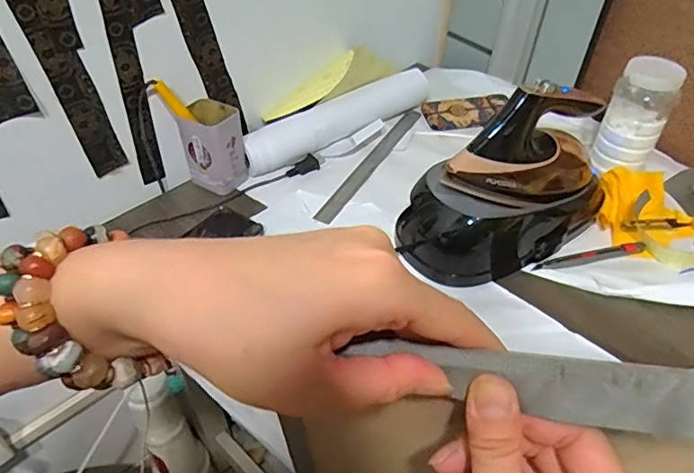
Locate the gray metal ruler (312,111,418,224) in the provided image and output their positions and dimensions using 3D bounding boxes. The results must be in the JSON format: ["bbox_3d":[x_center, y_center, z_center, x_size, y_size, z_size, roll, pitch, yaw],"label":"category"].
[{"bbox_3d":[0.038,-0.117,0.825,0.028,0.010,0.314,21,48,21],"label":"gray metal ruler"}]

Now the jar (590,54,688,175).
[{"bbox_3d":[0.396,-0.167,0.727,0.070,0.148,0.063,-3,44,-2],"label":"jar"}]

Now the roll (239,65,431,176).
[{"bbox_3d":[-0.005,-0.193,0.852,0.358,0.058,0.050,-27,50,-25],"label":"roll"}]

